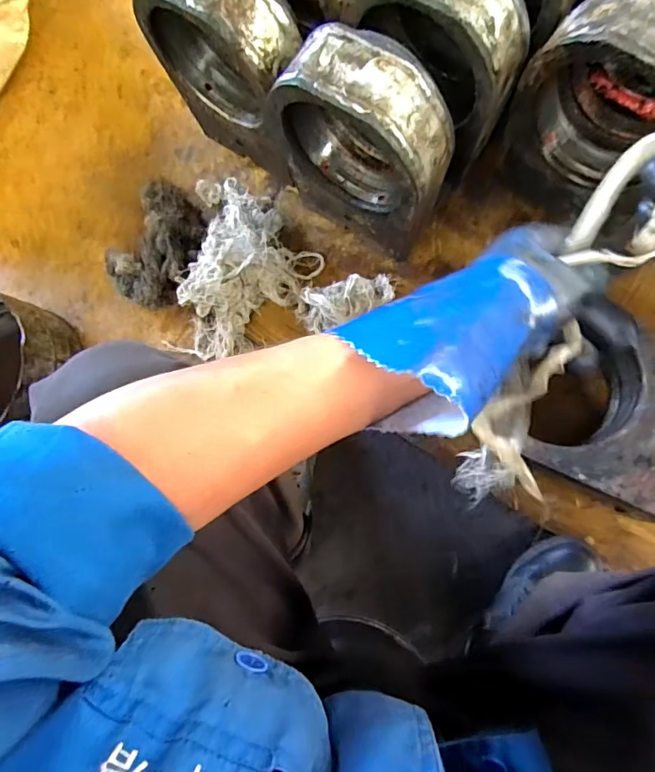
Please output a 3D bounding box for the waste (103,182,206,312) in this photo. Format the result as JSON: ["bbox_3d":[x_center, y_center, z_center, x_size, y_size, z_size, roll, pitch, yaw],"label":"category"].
[{"bbox_3d":[-0.289,-0.247,0.822,0.157,0.056,0.224,17,84,8],"label":"waste"}]

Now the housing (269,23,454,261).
[{"bbox_3d":[0.054,-0.320,0.665,0.225,0.315,0.109,35,87,9],"label":"housing"}]

